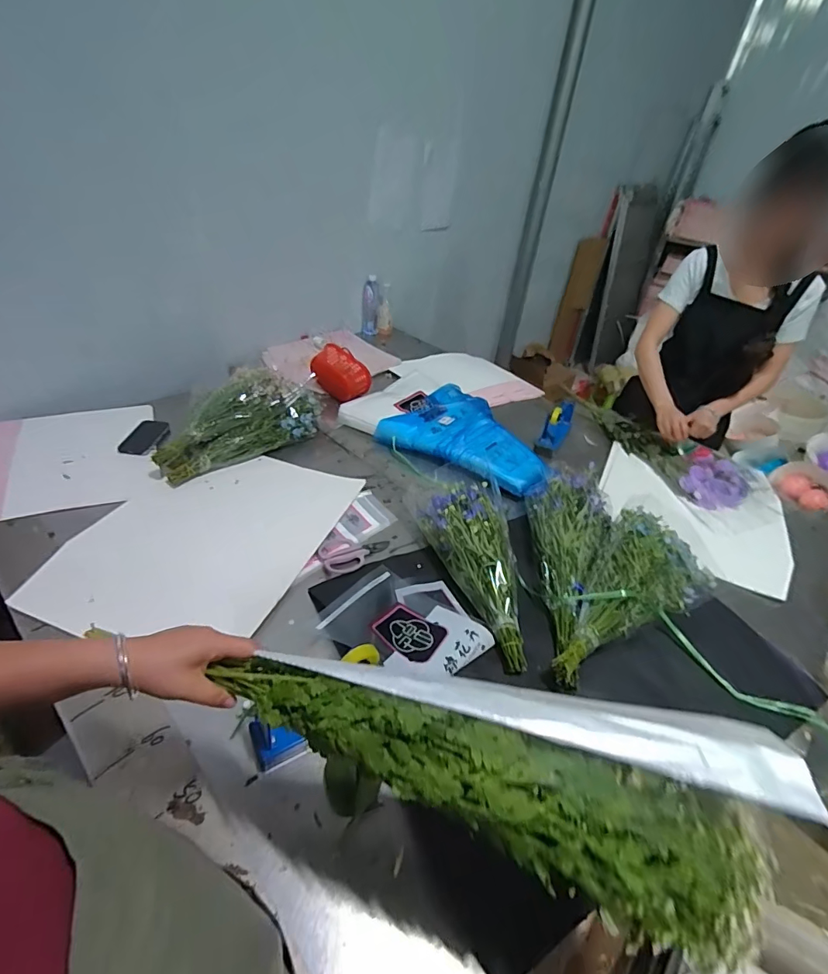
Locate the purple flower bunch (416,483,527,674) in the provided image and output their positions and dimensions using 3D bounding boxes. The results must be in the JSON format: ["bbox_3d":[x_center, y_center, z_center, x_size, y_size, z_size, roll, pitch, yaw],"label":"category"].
[{"bbox_3d":[0.144,0.172,0.933,0.159,0.126,0.405,-7,53,-17],"label":"purple flower bunch"}]

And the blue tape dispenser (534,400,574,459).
[{"bbox_3d":[0.434,-0.179,1.408,0.071,0.155,0.217,24,42,20],"label":"blue tape dispenser"}]

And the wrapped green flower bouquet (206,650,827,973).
[{"bbox_3d":[0.047,0.235,0.403,0.495,0.082,0.131,10,39,13],"label":"wrapped green flower bouquet"}]

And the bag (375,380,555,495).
[{"bbox_3d":[0.171,-0.146,1.323,0.476,0.092,0.293,24,42,20],"label":"bag"}]

